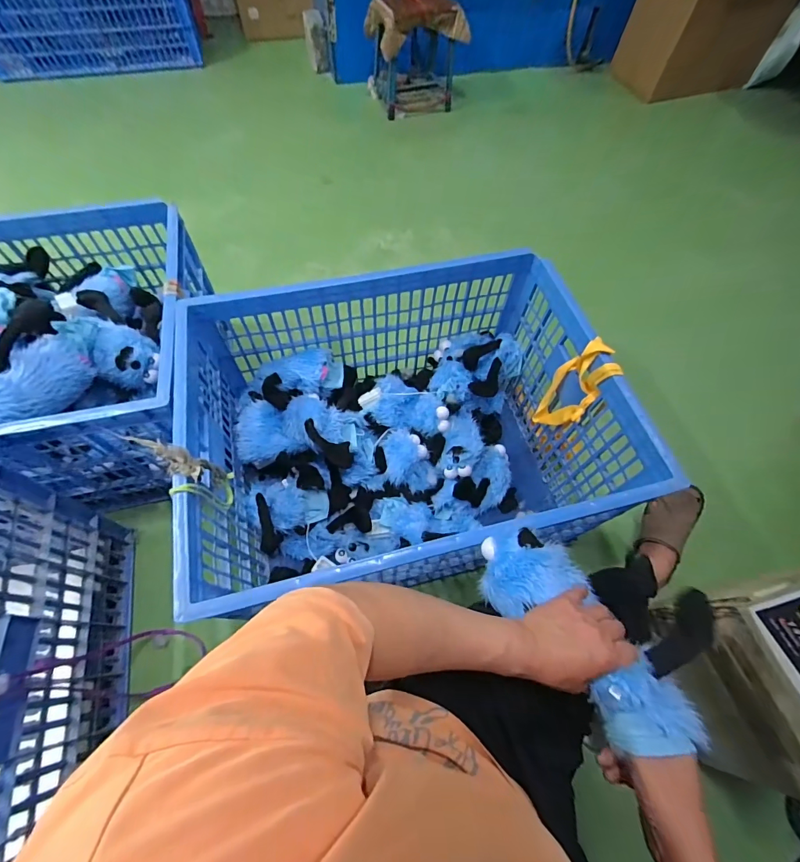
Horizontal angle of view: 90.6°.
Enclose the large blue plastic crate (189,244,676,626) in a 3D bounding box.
[{"bbox_3d":[0.005,0.013,0.913,0.793,0.426,0.599,-12,63,-8],"label":"large blue plastic crate"}]

